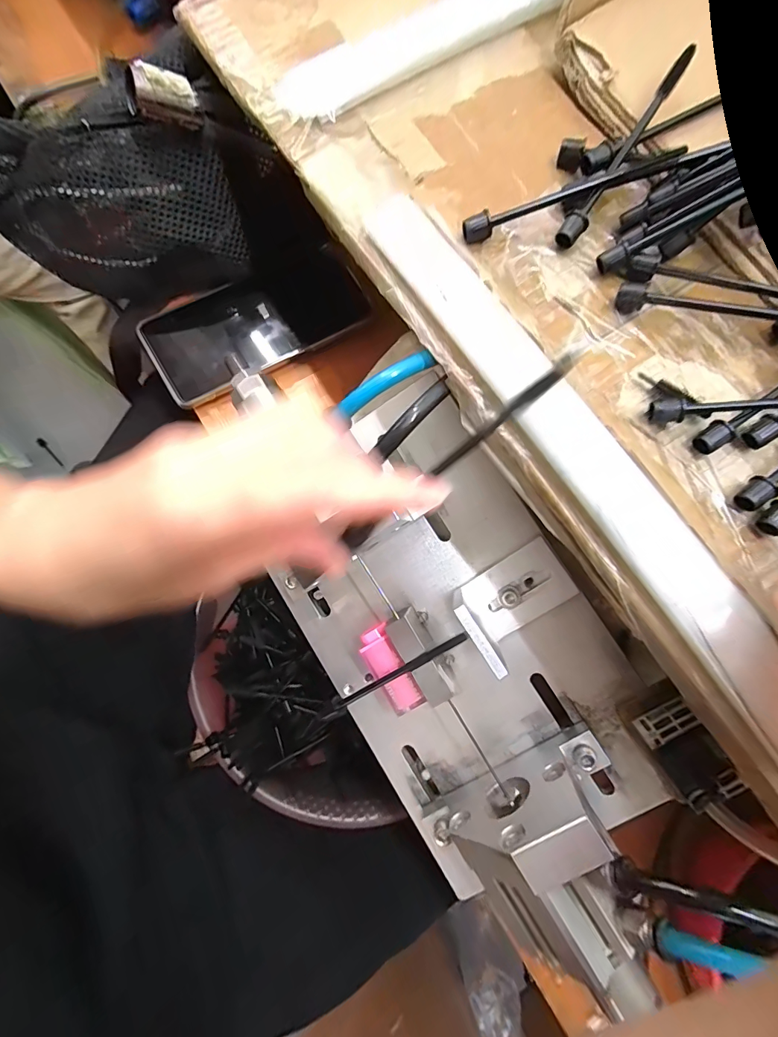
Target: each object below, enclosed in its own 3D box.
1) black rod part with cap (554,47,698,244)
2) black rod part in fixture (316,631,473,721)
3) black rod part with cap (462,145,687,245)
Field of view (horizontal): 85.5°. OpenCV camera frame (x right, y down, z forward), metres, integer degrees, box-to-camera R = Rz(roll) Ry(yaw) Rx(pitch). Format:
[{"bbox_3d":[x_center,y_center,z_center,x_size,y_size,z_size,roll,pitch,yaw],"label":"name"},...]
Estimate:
[{"bbox_3d":[0.110,-0.168,0.194,0.010,0.025,0.101,35,80,6],"label":"black rod part with cap"},{"bbox_3d":[0.000,0.088,0.231,0.104,0.004,0.009,-36,80,20],"label":"black rod part in fixture"},{"bbox_3d":[0.082,-0.147,0.192,0.099,0.020,0.007,-19,79,-5],"label":"black rod part with cap"}]

